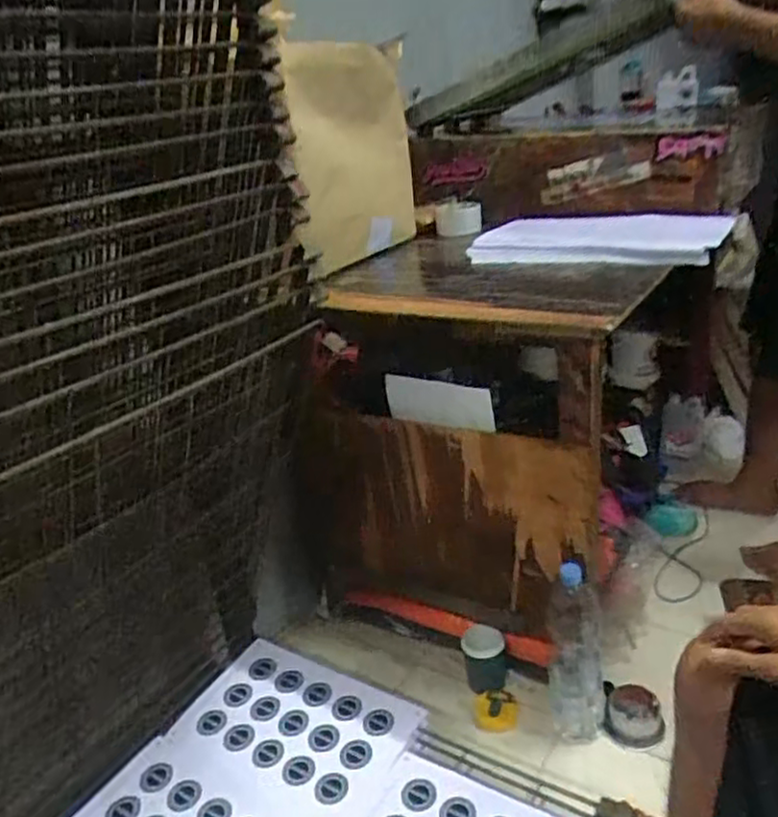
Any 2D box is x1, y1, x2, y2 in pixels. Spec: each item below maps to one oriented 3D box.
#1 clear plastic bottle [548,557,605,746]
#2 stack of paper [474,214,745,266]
[{"bbox_3d":[0.306,0.384,1.142,0.086,0.321,0.102,-1,25,12],"label":"clear plastic bottle"},{"bbox_3d":[0.318,-0.256,1.061,0.361,0.039,0.219,3,26,21],"label":"stack of paper"}]

